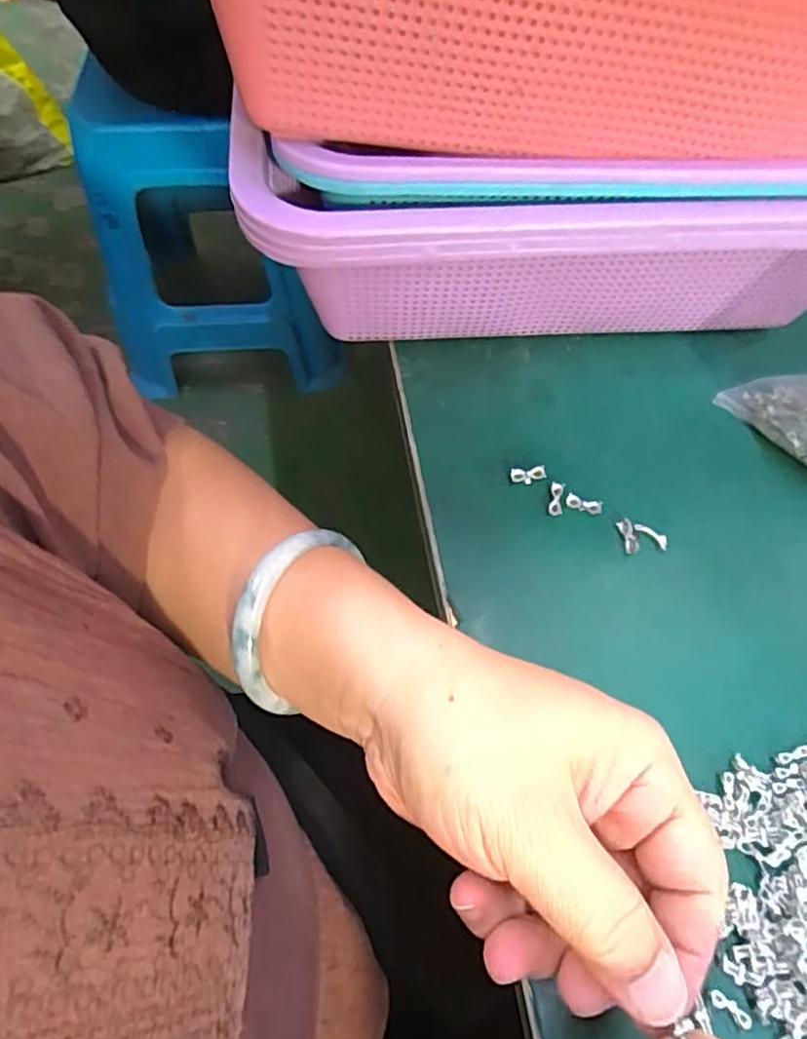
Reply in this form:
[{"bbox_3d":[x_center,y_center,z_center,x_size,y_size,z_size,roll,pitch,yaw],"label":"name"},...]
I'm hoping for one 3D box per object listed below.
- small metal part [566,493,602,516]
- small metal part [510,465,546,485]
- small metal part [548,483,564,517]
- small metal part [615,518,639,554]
[{"bbox_3d":[0.078,-0.006,0.278,0.015,0.004,0.006,17,61,8],"label":"small metal part"},{"bbox_3d":[0.055,-0.019,0.284,0.015,0.006,0.007,-6,60,-6],"label":"small metal part"},{"bbox_3d":[0.067,-0.009,0.279,0.006,0.004,0.015,10,74,3],"label":"small metal part"},{"bbox_3d":[0.095,0.007,0.271,0.006,0.004,0.015,-11,73,-9],"label":"small metal part"}]

